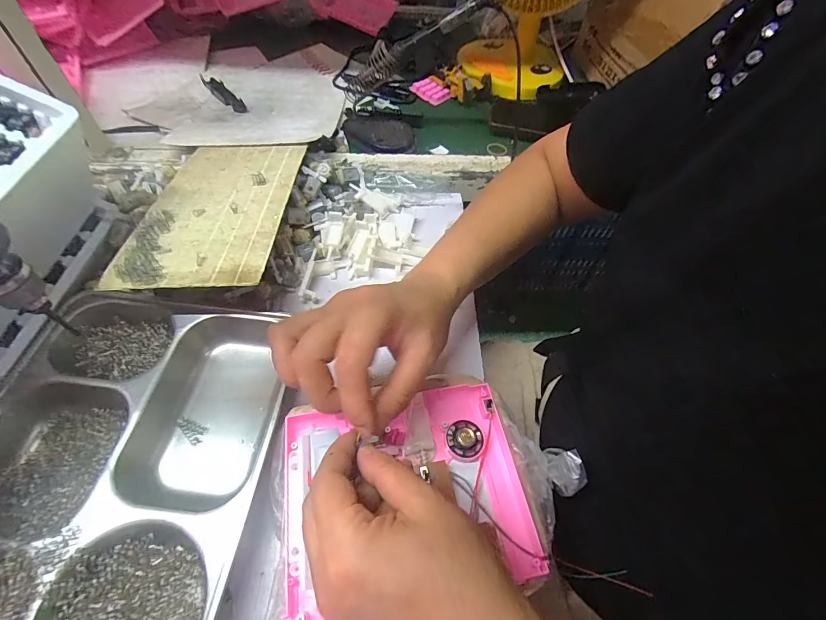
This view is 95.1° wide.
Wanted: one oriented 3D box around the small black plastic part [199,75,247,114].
[{"bbox_3d":[-0.297,-0.339,0.589,0.021,0.013,0.133,-34,65,-24],"label":"small black plastic part"}]

